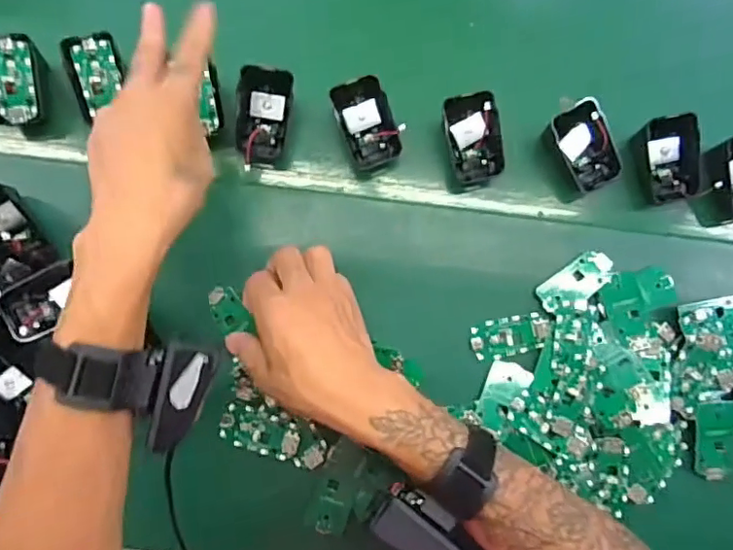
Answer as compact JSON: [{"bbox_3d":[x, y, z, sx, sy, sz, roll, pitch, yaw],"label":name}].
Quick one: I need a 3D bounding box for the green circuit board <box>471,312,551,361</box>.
[{"bbox_3d":[0.116,0.050,0.442,0.061,0.010,0.030,-11,80,-1],"label":"green circuit board"}]

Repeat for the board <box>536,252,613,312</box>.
[{"bbox_3d":[0.171,0.007,0.441,0.062,0.007,0.032,-34,81,-5],"label":"board"}]

